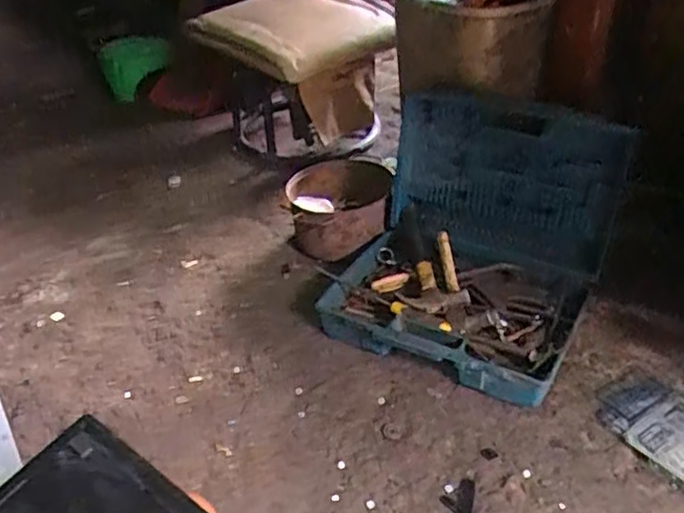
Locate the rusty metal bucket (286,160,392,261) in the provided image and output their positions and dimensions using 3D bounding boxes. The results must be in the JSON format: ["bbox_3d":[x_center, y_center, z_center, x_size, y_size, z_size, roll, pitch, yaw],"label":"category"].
[{"bbox_3d":[-0.003,-0.102,1.445,0.226,0.137,0.224,-1,32,0],"label":"rusty metal bucket"}]

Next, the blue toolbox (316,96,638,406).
[{"bbox_3d":[0.225,-0.035,1.176,0.423,0.358,0.386,19,37,29],"label":"blue toolbox"}]

